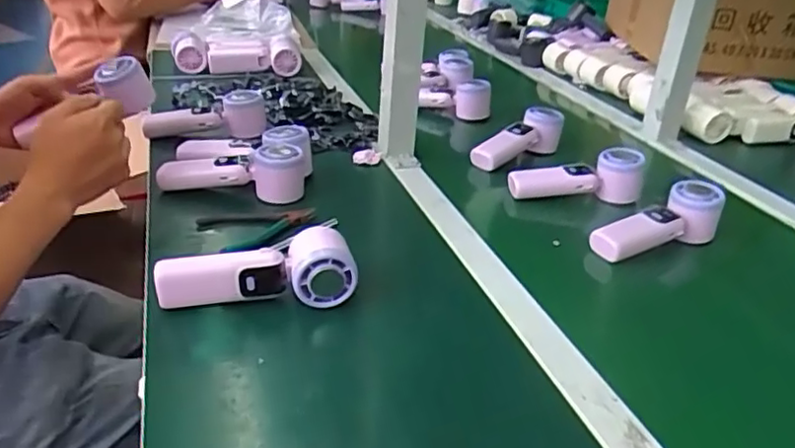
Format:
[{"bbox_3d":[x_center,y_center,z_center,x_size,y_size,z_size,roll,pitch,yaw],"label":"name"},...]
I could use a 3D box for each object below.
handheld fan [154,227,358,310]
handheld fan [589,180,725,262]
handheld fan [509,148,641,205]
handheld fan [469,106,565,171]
[{"bbox_3d":[-0.123,0.041,0.567,0.169,0.065,0.054,1,29,-11],"label":"handheld fan"},{"bbox_3d":[0.289,0.005,0.711,0.168,0.051,0.052,-20,36,-18],"label":"handheld fan"},{"bbox_3d":[0.226,-0.052,0.805,0.167,0.061,0.045,-6,28,2],"label":"handheld fan"},{"bbox_3d":[0.171,-0.117,0.914,0.155,0.064,0.046,-26,39,-19],"label":"handheld fan"}]

